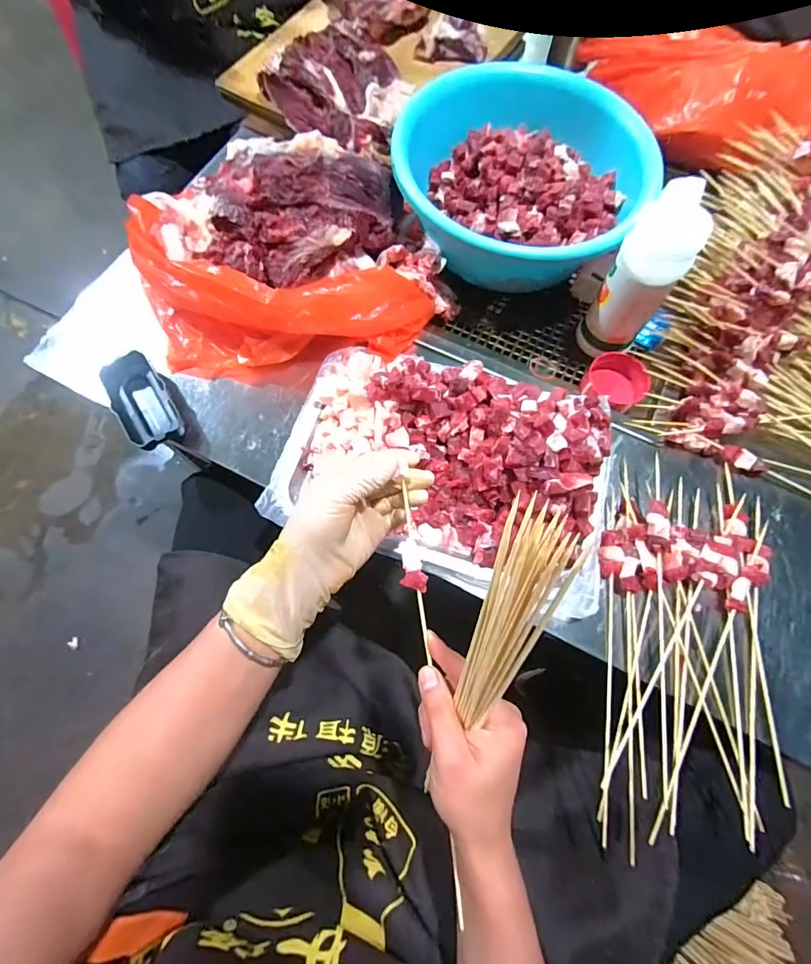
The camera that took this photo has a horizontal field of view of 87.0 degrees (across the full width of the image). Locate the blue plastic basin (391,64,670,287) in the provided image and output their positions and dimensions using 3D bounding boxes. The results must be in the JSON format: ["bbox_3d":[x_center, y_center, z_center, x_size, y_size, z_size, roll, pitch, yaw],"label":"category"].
[{"bbox_3d":[0.146,-0.383,0.531,0.277,0.087,0.277,0,74,0],"label":"blue plastic basin"}]

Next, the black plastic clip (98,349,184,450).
[{"bbox_3d":[-0.272,-0.079,0.441,0.051,0.025,0.103,-30,76,-8],"label":"black plastic clip"}]

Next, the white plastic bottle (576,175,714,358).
[{"bbox_3d":[0.233,-0.201,0.429,0.057,0.163,0.062,-6,71,-2],"label":"white plastic bottle"}]

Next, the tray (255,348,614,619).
[{"bbox_3d":[0.046,-0.030,0.399,0.314,0.051,0.212,18,75,5],"label":"tray"}]

